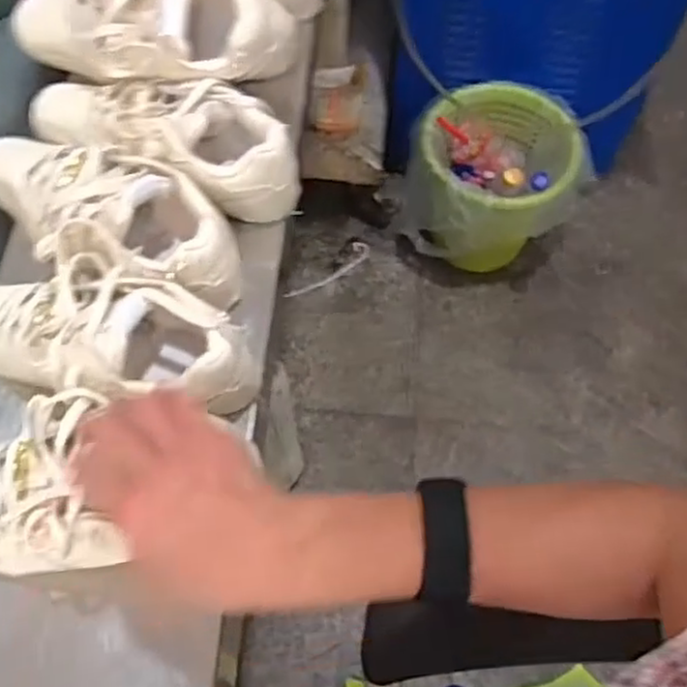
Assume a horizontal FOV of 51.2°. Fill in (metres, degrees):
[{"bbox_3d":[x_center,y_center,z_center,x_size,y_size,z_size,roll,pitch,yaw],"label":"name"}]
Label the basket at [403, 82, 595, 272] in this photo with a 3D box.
[{"bbox_3d":[0.306,-0.333,1.518,0.315,0.345,0.372,41,69,18],"label":"basket"}]

